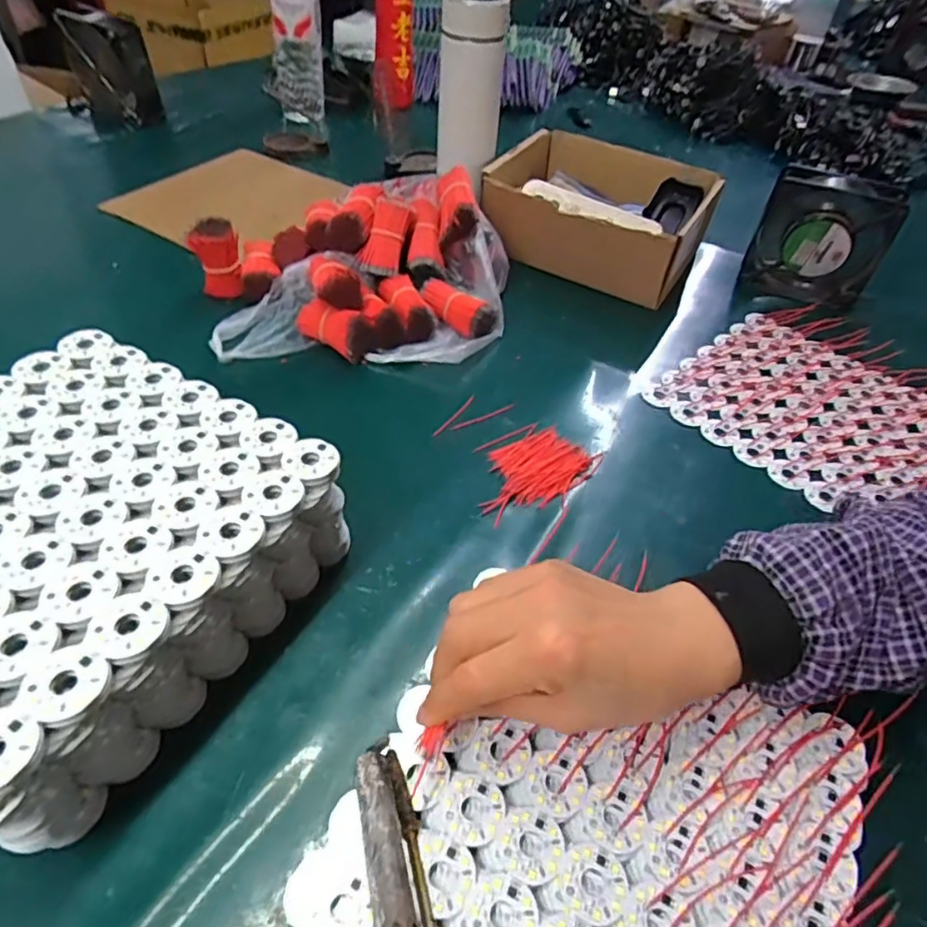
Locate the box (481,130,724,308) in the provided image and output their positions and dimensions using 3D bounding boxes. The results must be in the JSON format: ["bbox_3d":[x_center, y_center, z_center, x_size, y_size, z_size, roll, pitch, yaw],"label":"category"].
[{"bbox_3d":[0.151,-0.276,0.687,0.217,0.102,0.188,21,48,16],"label":"box"}]

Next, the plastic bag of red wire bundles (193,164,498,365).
[{"bbox_3d":[-0.101,-0.198,0.596,0.289,0.094,0.226,-1,46,-5],"label":"plastic bag of red wire bundles"}]

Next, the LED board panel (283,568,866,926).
[{"bbox_3d":[0.064,0.174,0.293,0.221,0.004,0.202,22,48,17],"label":"LED board panel"}]

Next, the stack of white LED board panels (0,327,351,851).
[{"bbox_3d":[-0.216,0.051,0.342,0.208,0.096,0.220,24,49,18],"label":"stack of white LED board panels"}]

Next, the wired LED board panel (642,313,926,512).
[{"bbox_3d":[0.304,-0.053,0.546,0.201,0.008,0.208,-32,56,-30],"label":"wired LED board panel"}]

